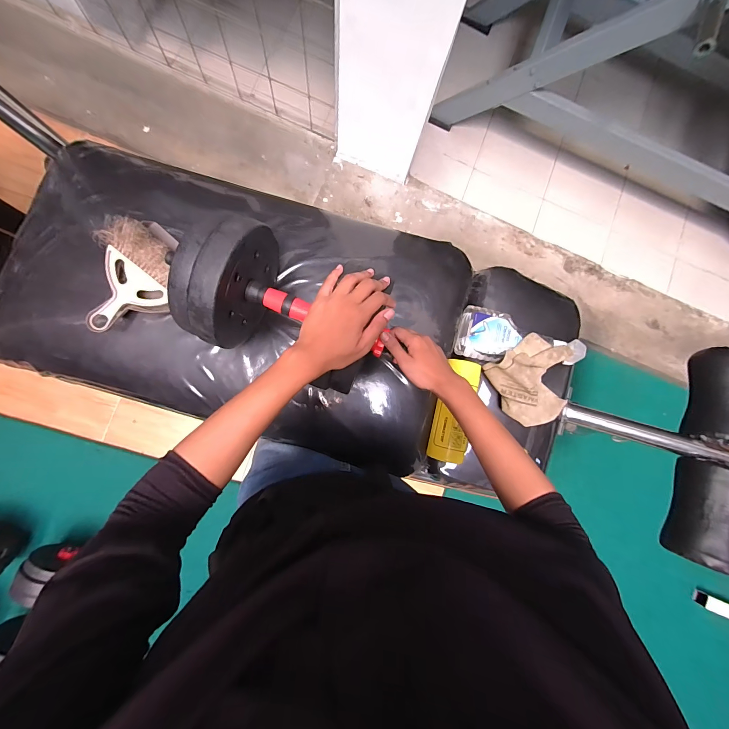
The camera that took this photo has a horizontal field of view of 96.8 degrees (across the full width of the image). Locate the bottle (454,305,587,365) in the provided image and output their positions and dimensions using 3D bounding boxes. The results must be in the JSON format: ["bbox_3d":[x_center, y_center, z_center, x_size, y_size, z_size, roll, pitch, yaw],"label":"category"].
[{"bbox_3d":[0.286,-0.046,0.607,0.219,0.060,0.102,11,84,12],"label":"bottle"}]

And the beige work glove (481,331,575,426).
[{"bbox_3d":[0.311,0.037,0.592,0.130,0.080,0.166,-26,89,-8],"label":"beige work glove"}]

